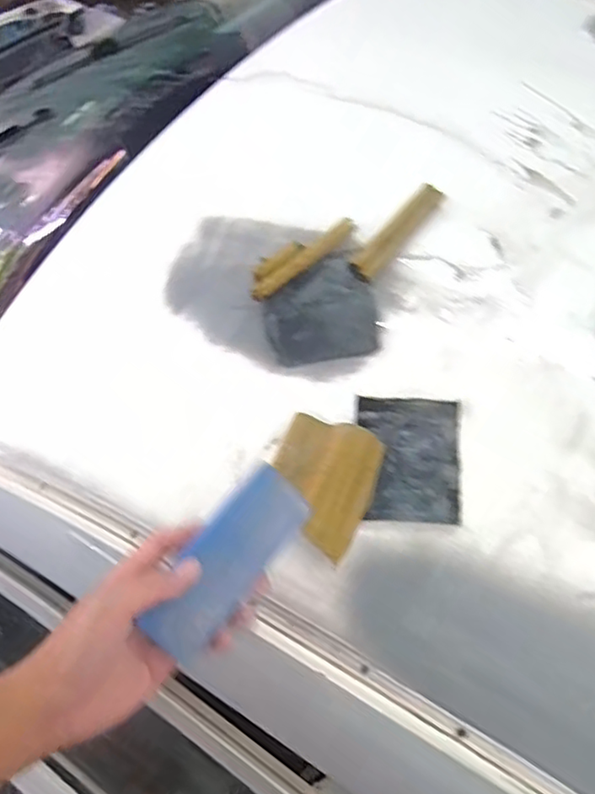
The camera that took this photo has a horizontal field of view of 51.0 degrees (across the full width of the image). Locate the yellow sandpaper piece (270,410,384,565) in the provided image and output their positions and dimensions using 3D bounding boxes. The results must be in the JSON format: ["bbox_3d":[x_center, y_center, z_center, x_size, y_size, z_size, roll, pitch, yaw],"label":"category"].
[{"bbox_3d":[0.021,0.074,0.550,0.091,0.029,0.109,23,65,11],"label":"yellow sandpaper piece"}]

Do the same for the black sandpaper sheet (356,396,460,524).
[{"bbox_3d":[0.099,0.056,0.554,0.088,0.021,0.107,3,62,1],"label":"black sandpaper sheet"}]

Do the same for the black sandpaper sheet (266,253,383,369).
[{"bbox_3d":[0.023,-0.088,0.636,0.109,0.007,0.115,-11,67,6],"label":"black sandpaper sheet"}]

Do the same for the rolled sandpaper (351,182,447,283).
[{"bbox_3d":[0.107,-0.176,0.659,0.030,0.018,0.136,37,68,17],"label":"rolled sandpaper"}]

